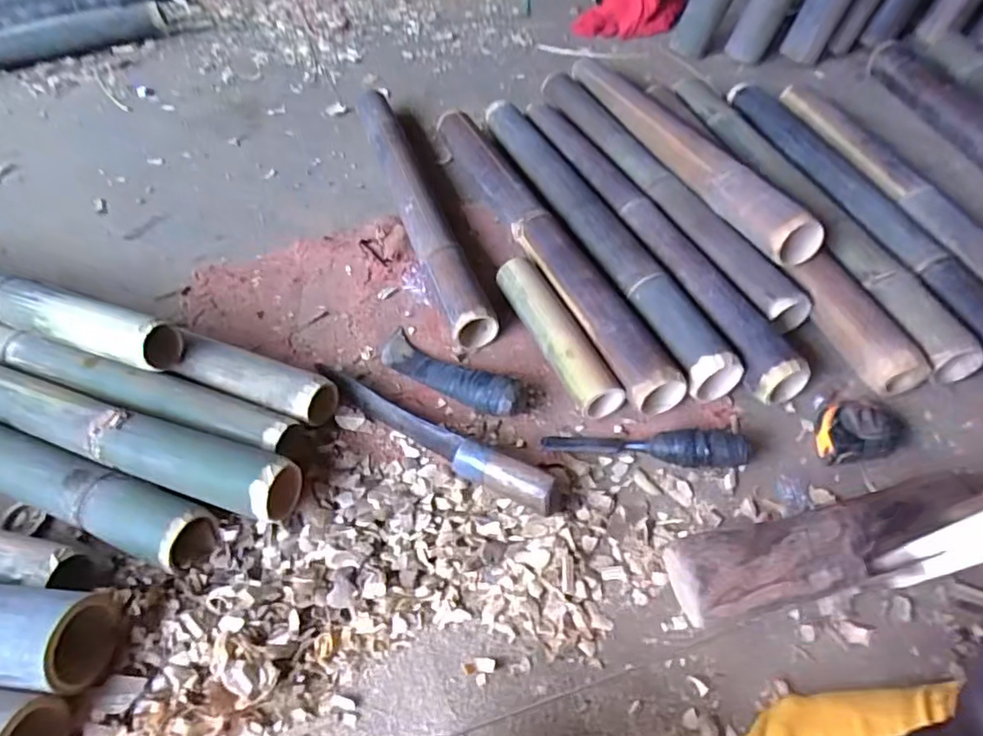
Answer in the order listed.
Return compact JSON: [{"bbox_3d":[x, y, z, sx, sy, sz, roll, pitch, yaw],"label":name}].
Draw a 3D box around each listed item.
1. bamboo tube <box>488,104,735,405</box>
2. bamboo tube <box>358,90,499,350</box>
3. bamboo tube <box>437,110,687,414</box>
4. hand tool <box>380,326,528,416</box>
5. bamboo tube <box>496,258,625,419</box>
[{"bbox_3d":[0.122,-0.217,0.812,0.059,0.052,0.653,-18,51,-11],"label":"bamboo tube"},{"bbox_3d":[-0.121,-0.268,0.880,0.060,0.063,0.632,-17,51,-10],"label":"bamboo tube"},{"bbox_3d":[0.054,-0.199,0.796,0.066,0.050,0.650,-19,51,-12],"label":"bamboo tube"},{"bbox_3d":[-0.049,-0.003,0.665,0.208,0.043,0.058,27,57,24],"label":"hand tool"},{"bbox_3d":[0.074,-0.040,0.684,0.054,0.060,0.230,-22,52,-14],"label":"bamboo tube"}]

